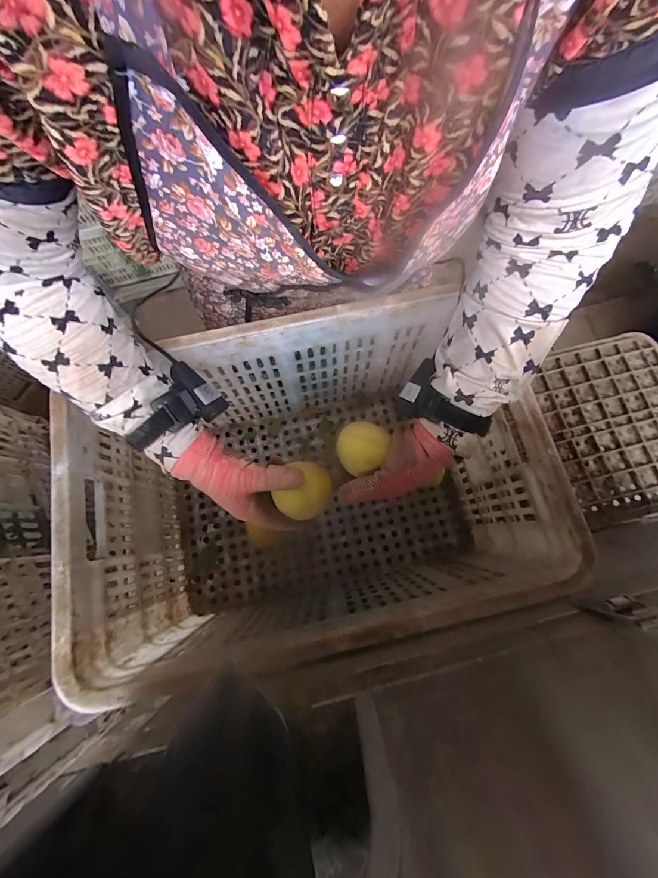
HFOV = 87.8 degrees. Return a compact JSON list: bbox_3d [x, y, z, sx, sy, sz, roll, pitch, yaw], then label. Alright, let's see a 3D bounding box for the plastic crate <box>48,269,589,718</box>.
[{"bbox_3d":[-0.026,0.068,0.499,0.518,0.286,0.354,-13,75,-2],"label":"plastic crate"}]

